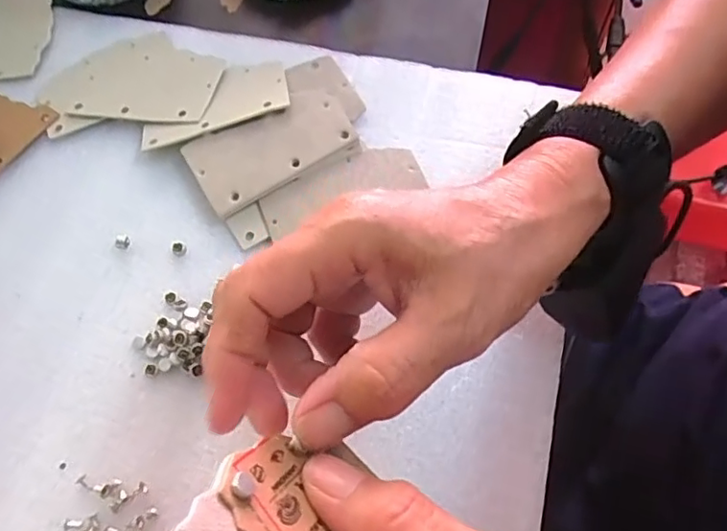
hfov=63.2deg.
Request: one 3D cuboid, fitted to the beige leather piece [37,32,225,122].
[{"bbox_3d":[-0.136,-0.115,0.354,0.105,0.009,0.067,9,65,8],"label":"beige leather piece"}]

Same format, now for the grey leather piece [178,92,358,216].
[{"bbox_3d":[-0.050,-0.066,0.319,0.085,0.006,0.049,-29,69,-6],"label":"grey leather piece"}]

